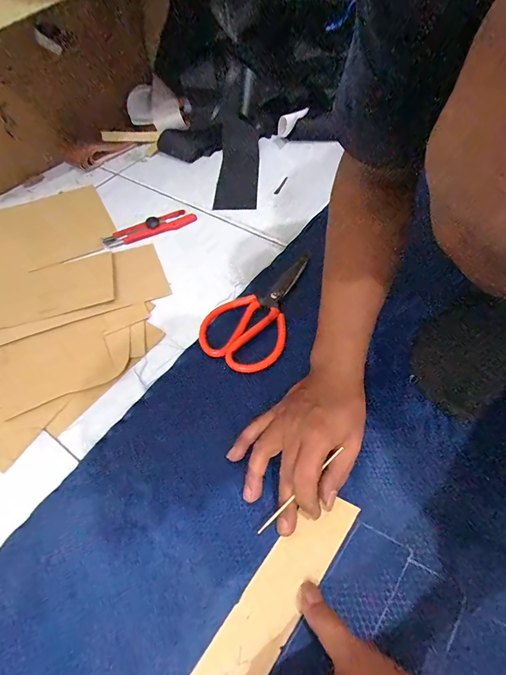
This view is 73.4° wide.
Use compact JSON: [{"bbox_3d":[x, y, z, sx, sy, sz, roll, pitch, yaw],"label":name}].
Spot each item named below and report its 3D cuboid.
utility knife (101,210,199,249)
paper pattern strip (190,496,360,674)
[{"bbox_3d":[-0.169,-0.178,0.556,0.151,0.020,0.029,-23,57,-12],"label":"utility knife"},{"bbox_3d":[0.005,0.230,0.274,0.045,0.006,0.235,32,62,22],"label":"paper pattern strip"}]

